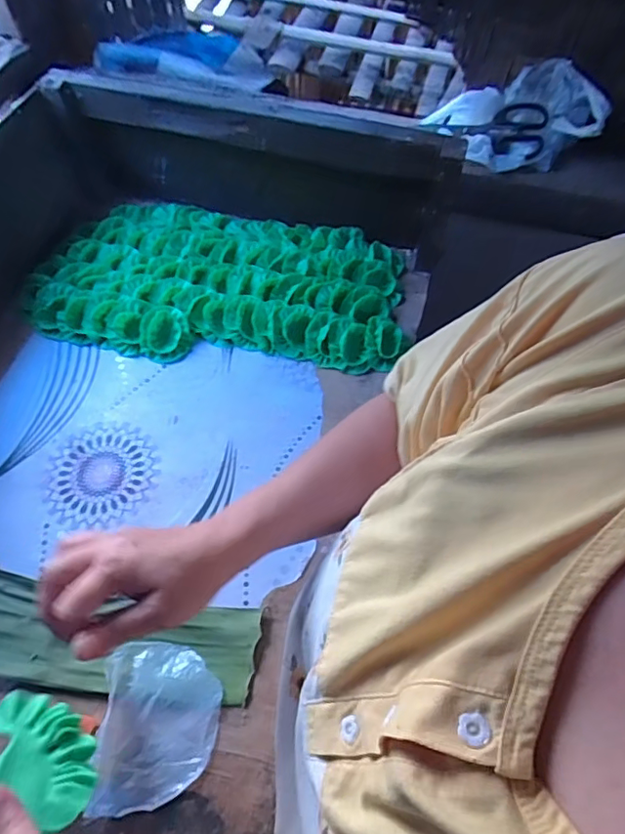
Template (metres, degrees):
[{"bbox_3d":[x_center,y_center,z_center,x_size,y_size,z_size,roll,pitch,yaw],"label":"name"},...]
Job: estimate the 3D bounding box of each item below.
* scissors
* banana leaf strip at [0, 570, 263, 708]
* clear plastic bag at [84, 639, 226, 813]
[{"bbox_3d":[0.241,-0.400,0.742,0.149,0.064,0.019,23,24,13],"label":"scissors"},{"bbox_3d":[-0.261,0.205,0.542,0.413,0.013,0.101,10,61,4],"label":"banana leaf strip"},{"bbox_3d":[-0.141,0.282,0.504,0.105,0.010,0.134,1,61,-1],"label":"clear plastic bag"}]

